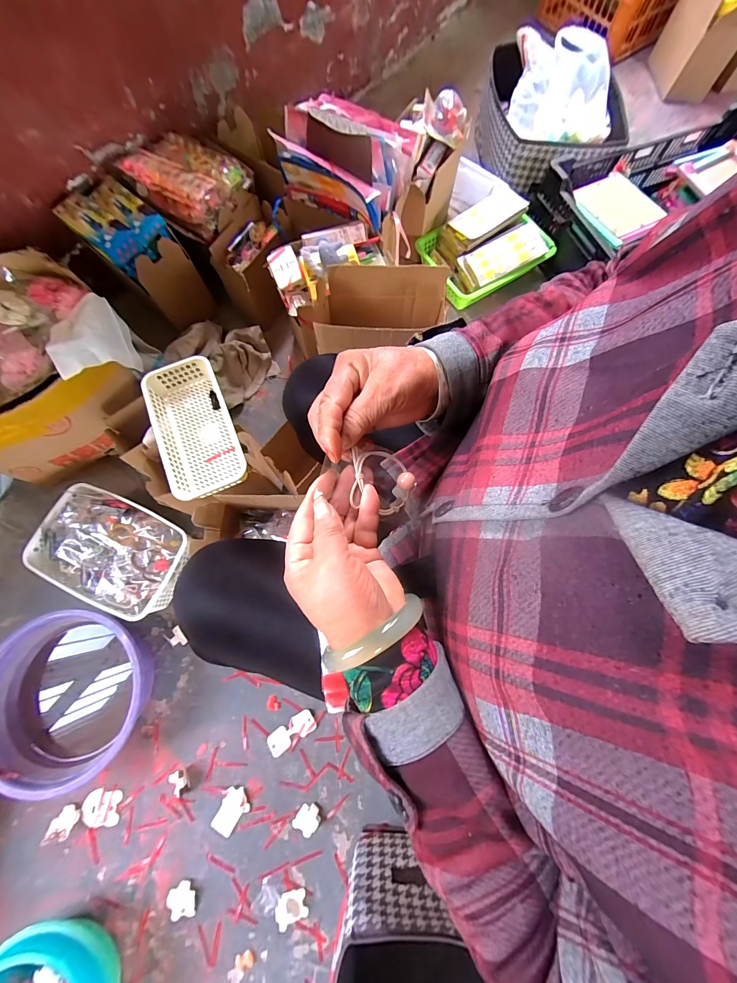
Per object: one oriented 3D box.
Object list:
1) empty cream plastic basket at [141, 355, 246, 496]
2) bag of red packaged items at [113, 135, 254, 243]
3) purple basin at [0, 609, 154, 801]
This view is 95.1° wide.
[{"bbox_3d":[-0.321,-0.116,0.625,0.132,0.045,0.262,-23,75,-6],"label":"empty cream plastic basket"},{"bbox_3d":[-0.420,-0.725,0.780,0.258,0.065,0.199,36,77,10],"label":"bag of red packaged items"},{"bbox_3d":[-0.554,0.376,0.640,0.282,0.115,0.280,0,74,0],"label":"purple basin"}]

